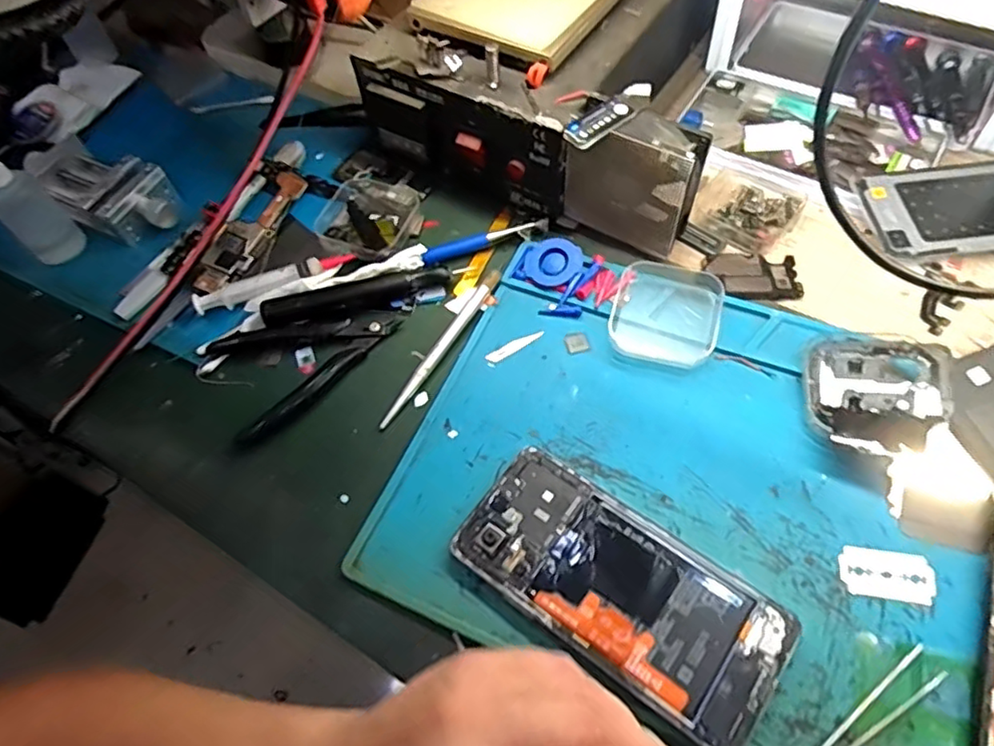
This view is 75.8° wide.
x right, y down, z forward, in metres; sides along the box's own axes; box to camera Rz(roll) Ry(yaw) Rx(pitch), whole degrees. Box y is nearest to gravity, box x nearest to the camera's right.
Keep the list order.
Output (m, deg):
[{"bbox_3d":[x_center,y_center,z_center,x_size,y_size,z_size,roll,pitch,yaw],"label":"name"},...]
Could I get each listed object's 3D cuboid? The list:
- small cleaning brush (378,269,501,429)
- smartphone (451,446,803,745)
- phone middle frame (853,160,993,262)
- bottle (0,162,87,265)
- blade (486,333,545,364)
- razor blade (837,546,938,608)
[{"bbox_3d":[-0.034,-0.018,0.404,0.008,0.008,0.128,27,65,20],"label":"small cleaning brush"},{"bbox_3d":[0.060,0.106,0.318,0.159,0.014,0.075,30,67,22],"label":"smartphone"},{"bbox_3d":[0.321,-0.111,0.417,0.156,0.008,0.079,-6,59,3],"label":"phone middle frame"},{"bbox_3d":[-0.331,-0.114,0.450,0.038,0.088,0.036,37,67,22],"label":"bottle"},{"bbox_3d":[0.011,-0.017,0.403,0.039,0.004,0.008,-29,74,-12],"label":"blade"},{"bbox_3d":[0.193,0.099,0.314,0.043,0.004,0.025,6,60,10],"label":"razor blade"}]

